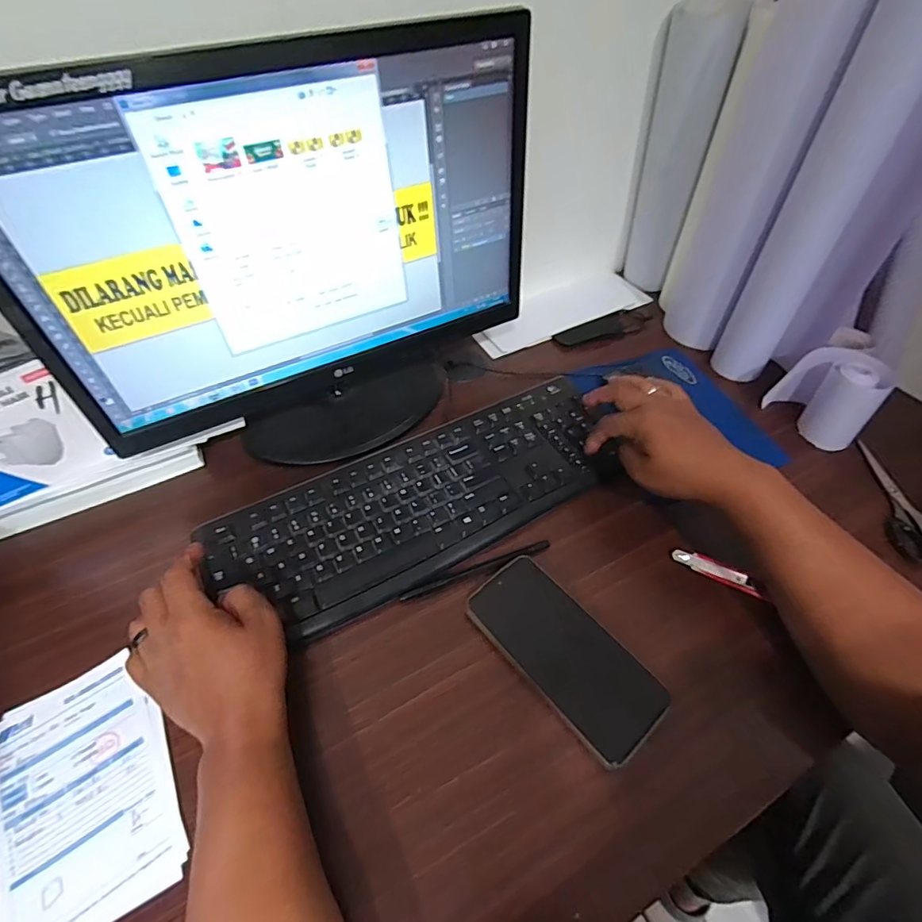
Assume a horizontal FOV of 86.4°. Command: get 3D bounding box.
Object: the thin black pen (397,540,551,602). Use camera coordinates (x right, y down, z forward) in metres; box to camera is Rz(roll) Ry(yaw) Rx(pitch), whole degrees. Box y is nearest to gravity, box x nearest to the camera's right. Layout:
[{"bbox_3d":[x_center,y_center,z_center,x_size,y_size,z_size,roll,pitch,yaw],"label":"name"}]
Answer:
[{"bbox_3d":[0.015,0.098,0.450,0.145,0.011,0.009,-17,52,-12],"label":"thin black pen"}]

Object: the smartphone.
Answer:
[{"bbox_3d":[0.082,0.148,0.393,0.075,0.016,0.161,-36,58,-21],"label":"smartphone"}]

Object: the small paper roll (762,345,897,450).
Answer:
[{"bbox_3d":[0.403,-0.077,0.541,0.096,0.089,0.061,35,58,26],"label":"small paper roll"}]

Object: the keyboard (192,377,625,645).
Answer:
[{"bbox_3d":[-0.031,0.032,0.496,0.407,0.017,0.153,-24,54,-18],"label":"keyboard"}]

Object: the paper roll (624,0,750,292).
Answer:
[{"bbox_3d":[0.265,-0.379,0.630,0.056,0.316,0.059,0,50,0],"label":"paper roll"}]

